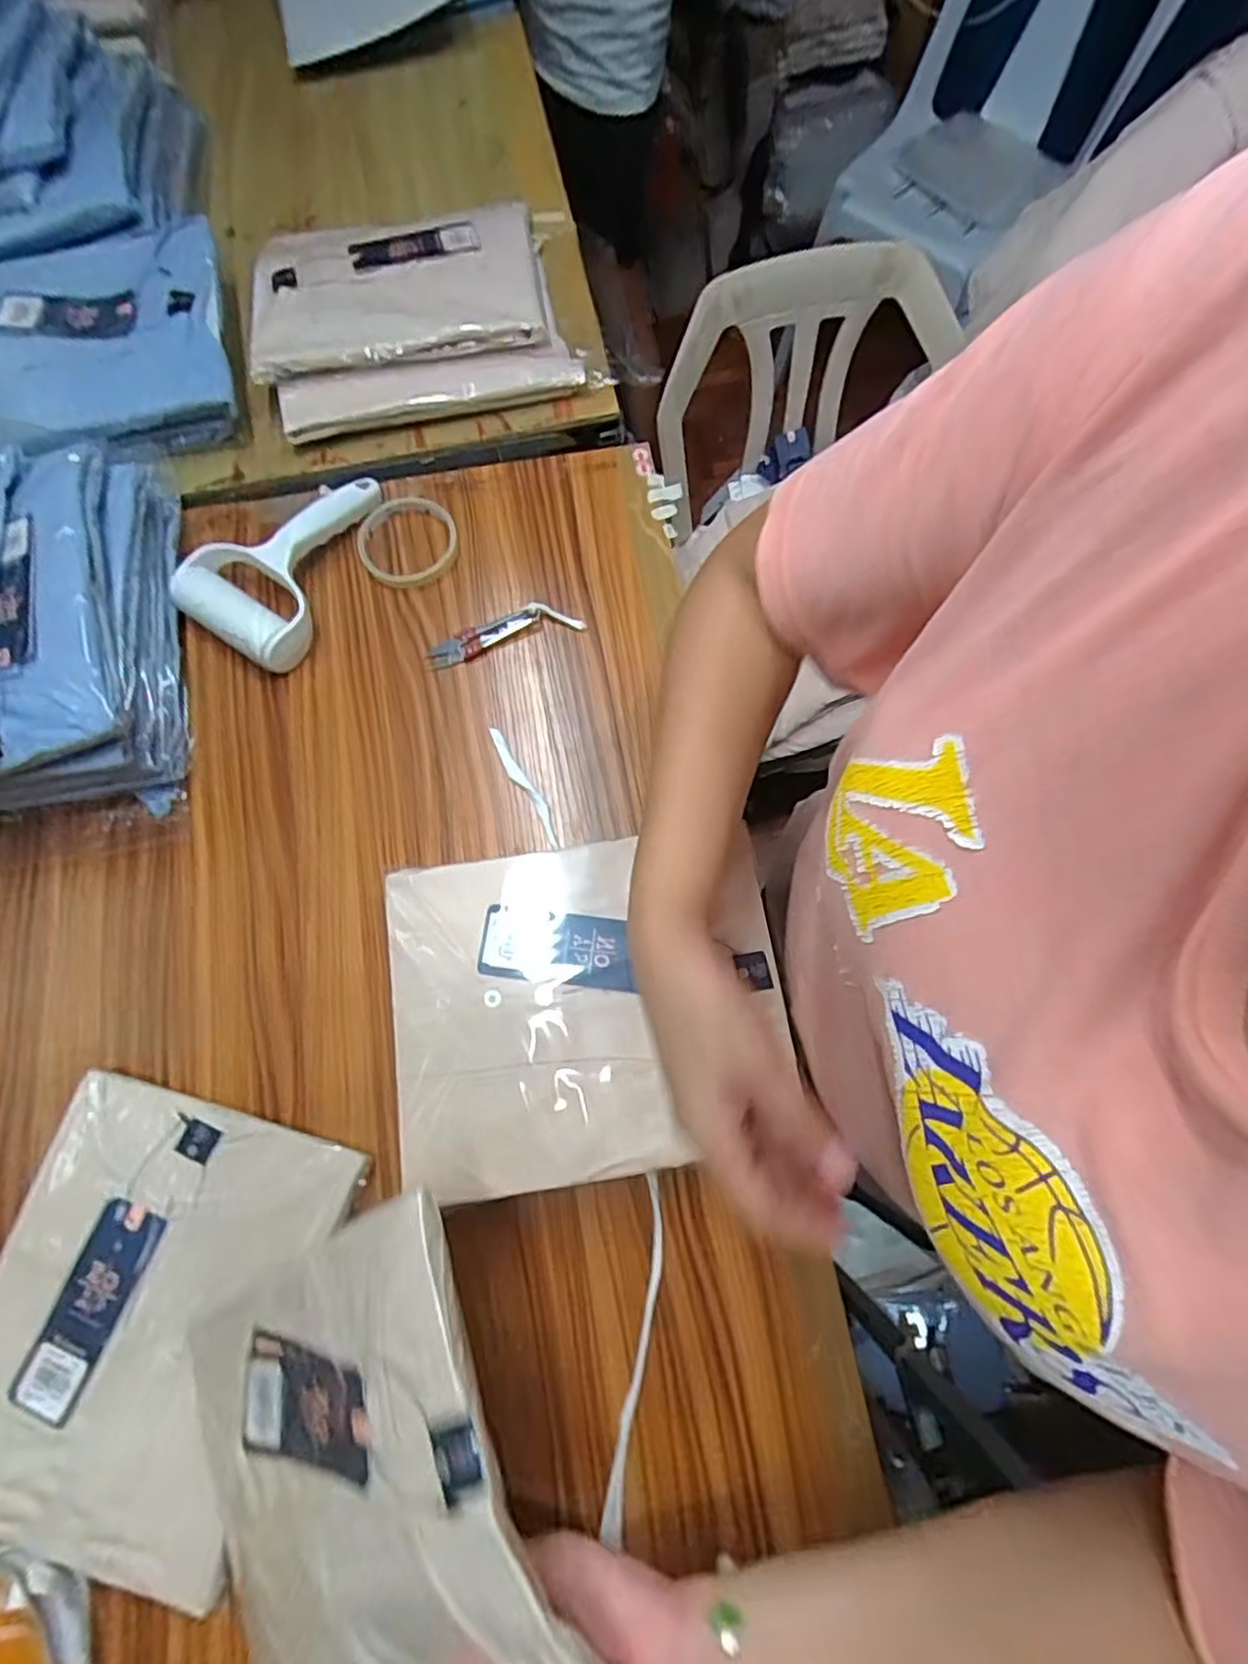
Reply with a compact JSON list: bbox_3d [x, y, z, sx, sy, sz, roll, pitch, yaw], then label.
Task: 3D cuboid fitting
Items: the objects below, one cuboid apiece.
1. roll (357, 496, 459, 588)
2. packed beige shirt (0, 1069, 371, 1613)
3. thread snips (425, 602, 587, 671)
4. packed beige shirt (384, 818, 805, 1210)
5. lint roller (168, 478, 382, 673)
[{"bbox_3d":[-0.189,-0.256,0.600,0.082,0.018,0.086,0,74,1],"label":"roll"},{"bbox_3d":[-0.303,0.306,0.435,0.203,0.019,0.248,14,75,5],"label":"packed beige shirt"},{"bbox_3d":[-0.103,-0.169,0.578,0.133,0.011,0.031,-16,74,-4],"label":"thread snips"},{"bbox_3d":[-0.022,0.108,0.435,0.244,0.017,0.202,-9,74,-2],"label":"packed beige shirt"},{"bbox_3d":[-0.279,-0.235,0.582,0.113,0.040,0.191,30,76,9],"label":"lint roller"}]

